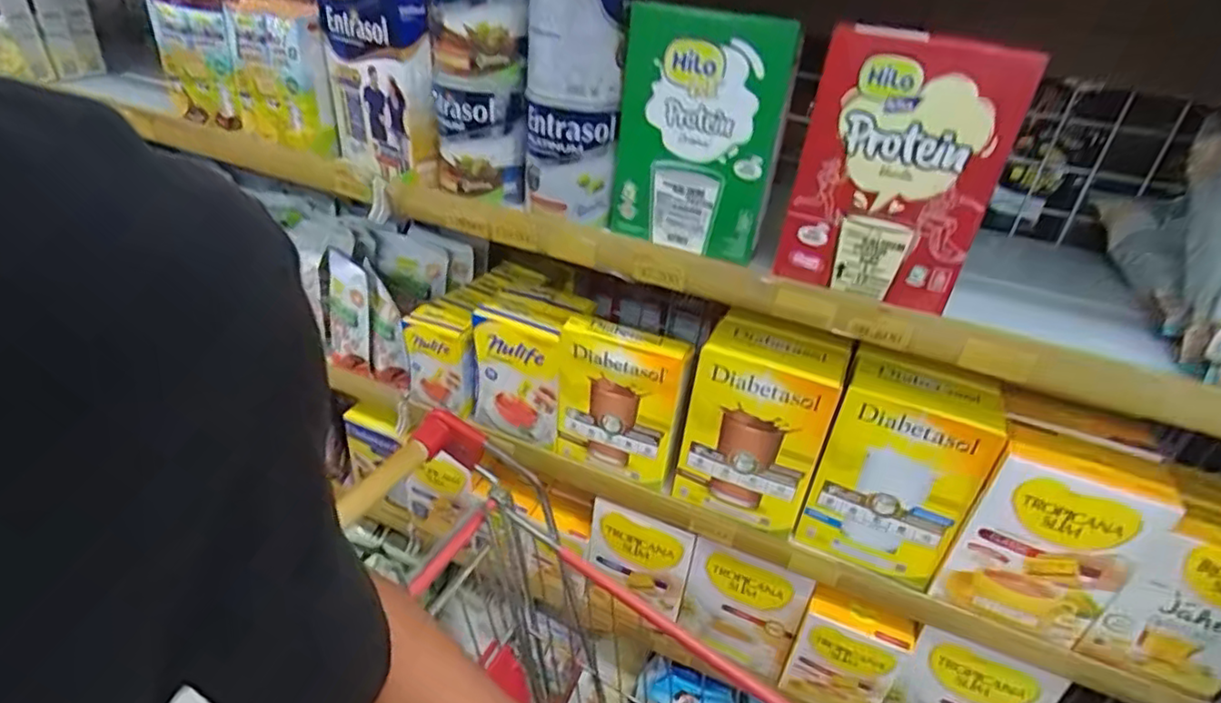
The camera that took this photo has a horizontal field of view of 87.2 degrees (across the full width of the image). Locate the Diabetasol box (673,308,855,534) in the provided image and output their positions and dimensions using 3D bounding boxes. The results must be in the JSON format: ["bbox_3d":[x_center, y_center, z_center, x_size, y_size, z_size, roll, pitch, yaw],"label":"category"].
[{"bbox_3d":[0.156,0.077,0.687,0.135,0.206,0.079,16,33,15],"label":"Diabetasol box"}]

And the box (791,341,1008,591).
[{"bbox_3d":[0.287,0.117,0.652,0.135,0.207,0.080,19,34,19],"label":"box"}]

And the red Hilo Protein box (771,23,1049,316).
[{"bbox_3d":[0.226,-0.142,0.511,0.139,0.192,0.062,19,34,19],"label":"red Hilo Protein box"}]

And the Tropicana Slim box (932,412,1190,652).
[{"bbox_3d":[0.407,0.171,0.602,0.133,0.187,0.073,20,34,20],"label":"Tropicana Slim box"}]

